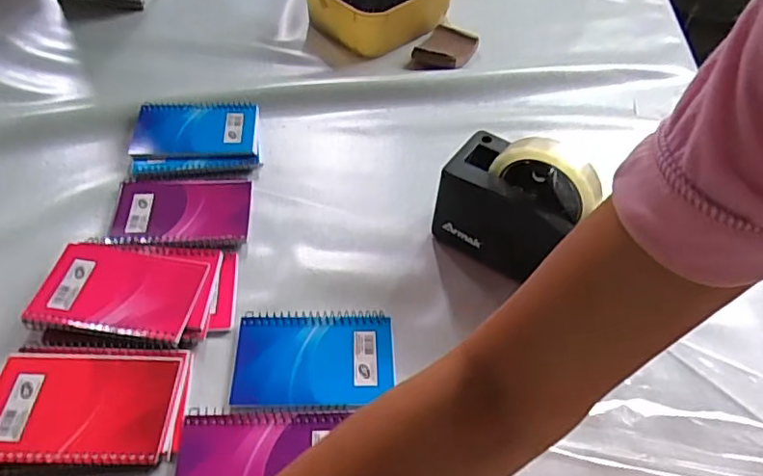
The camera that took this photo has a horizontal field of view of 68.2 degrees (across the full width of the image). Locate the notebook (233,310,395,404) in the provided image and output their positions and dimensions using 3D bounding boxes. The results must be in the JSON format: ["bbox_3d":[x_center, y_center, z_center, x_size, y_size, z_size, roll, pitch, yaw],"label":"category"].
[{"bbox_3d":[-0.055,0.099,0.467,0.128,0.006,0.083,0,49,-4],"label":"notebook"}]

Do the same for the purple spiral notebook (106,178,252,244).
[{"bbox_3d":[-0.199,-0.029,0.557,0.135,0.014,0.092,-3,49,-7],"label":"purple spiral notebook"}]

